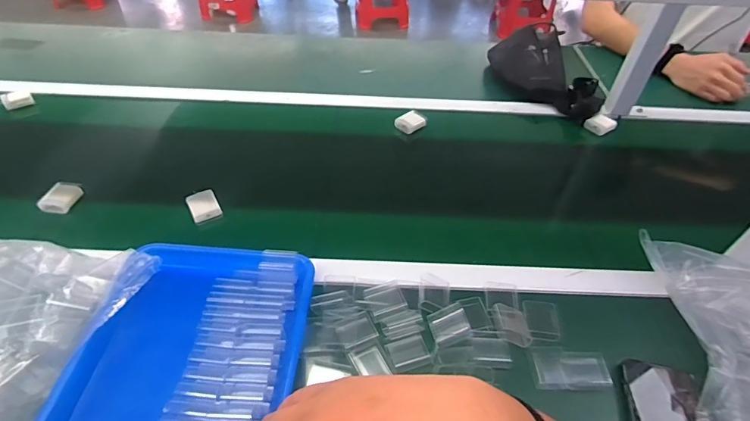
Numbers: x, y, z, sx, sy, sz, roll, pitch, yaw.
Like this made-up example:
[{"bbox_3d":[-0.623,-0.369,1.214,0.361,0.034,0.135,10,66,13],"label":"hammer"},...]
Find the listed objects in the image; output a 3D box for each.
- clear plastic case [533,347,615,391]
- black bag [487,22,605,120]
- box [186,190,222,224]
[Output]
[{"bbox_3d":[0.231,0.186,0.505,0.085,0.013,0.046,0,46,-2],"label":"clear plastic case"},{"bbox_3d":[0.388,-0.315,0.957,0.189,0.079,0.296,-19,49,-19],"label":"black bag"},{"bbox_3d":[-0.265,-0.006,0.665,0.042,0.020,0.053,-21,50,-21],"label":"box"}]

